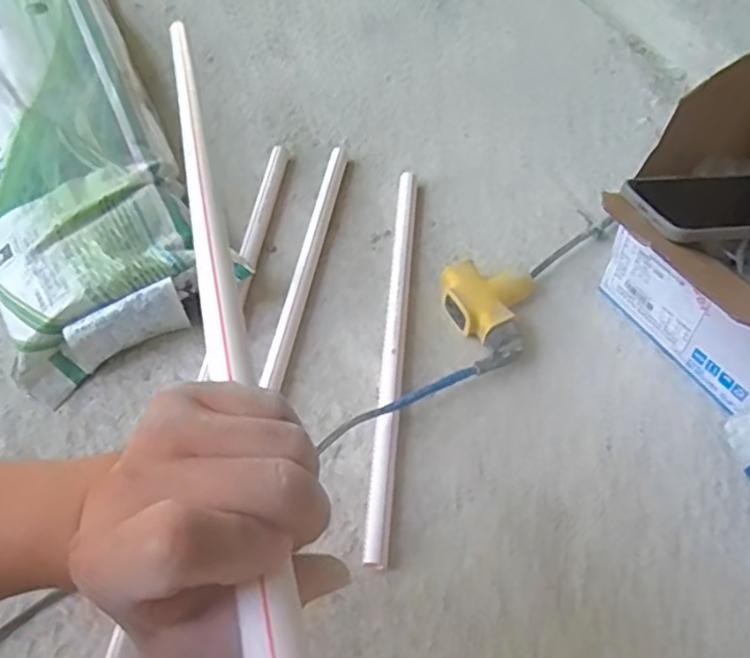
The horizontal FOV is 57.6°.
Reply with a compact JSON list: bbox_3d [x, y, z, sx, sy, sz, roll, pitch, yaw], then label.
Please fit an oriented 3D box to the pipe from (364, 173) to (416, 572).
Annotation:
[{"bbox_3d":[0.020,0.009,0.673,0.022,0.025,0.441,3,56,5],"label":"pipe"}]

